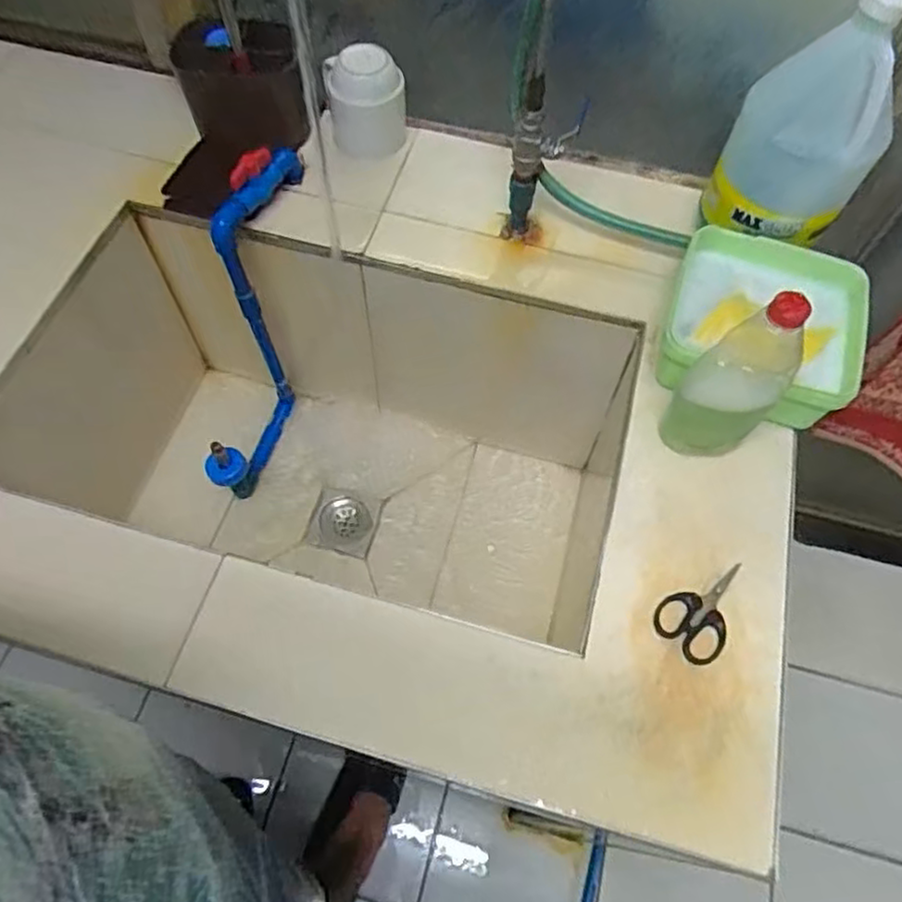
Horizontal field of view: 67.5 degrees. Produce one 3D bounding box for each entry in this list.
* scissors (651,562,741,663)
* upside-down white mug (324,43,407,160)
[{"bbox_3d":[0.232,0.142,0.613,0.062,0.005,0.097,41,68,18],"label":"scissors"},{"bbox_3d":[-0.114,-0.459,0.889,0.106,0.117,0.108,-3,63,-4],"label":"upside-down white mug"}]

